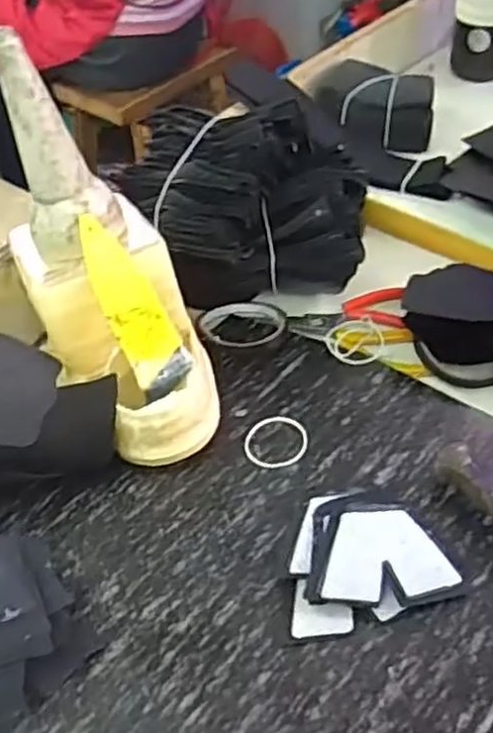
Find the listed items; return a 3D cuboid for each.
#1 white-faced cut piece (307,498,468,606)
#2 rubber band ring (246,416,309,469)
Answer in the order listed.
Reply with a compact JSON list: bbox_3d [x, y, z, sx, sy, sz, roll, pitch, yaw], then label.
[{"bbox_3d":[0.086,0.116,0.453,0.089,0.010,0.071,1,52,3],"label":"white-faced cut piece"},{"bbox_3d":[0.022,0.056,0.532,0.046,0.004,0.045,-3,46,3],"label":"rubber band ring"}]

